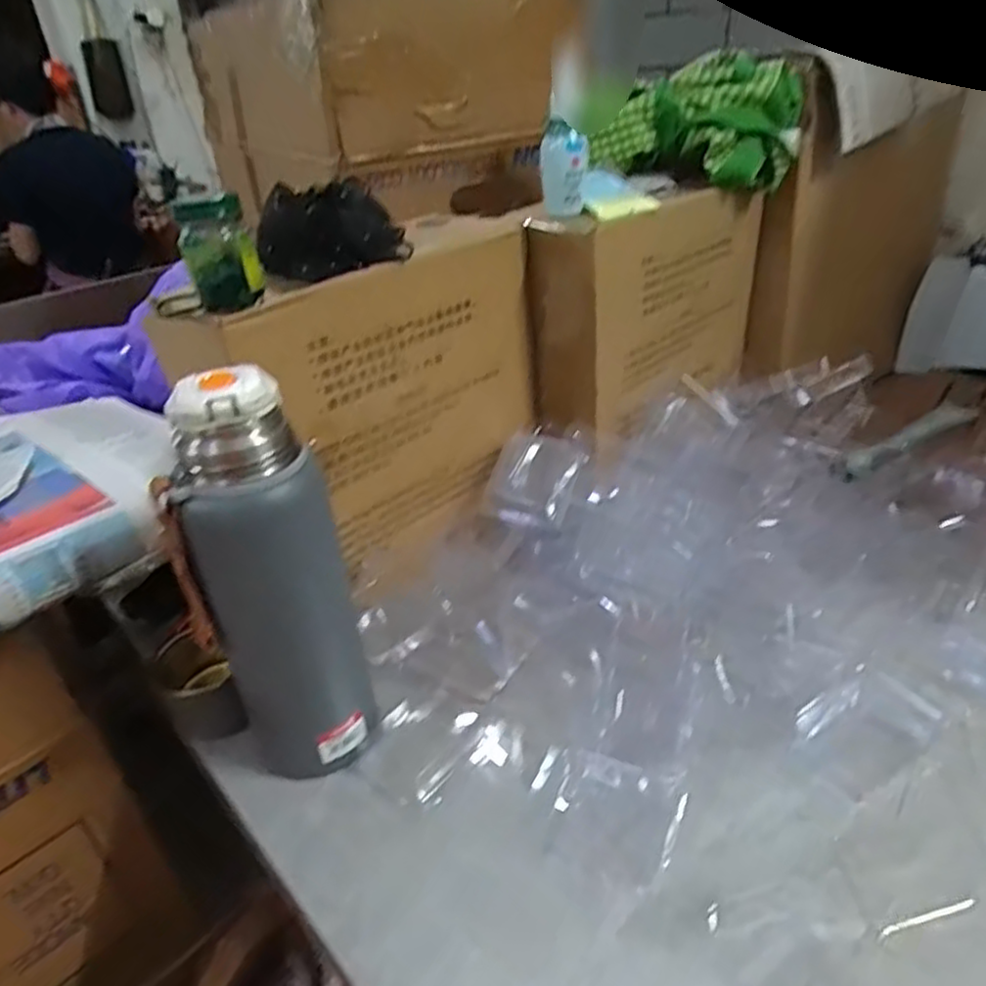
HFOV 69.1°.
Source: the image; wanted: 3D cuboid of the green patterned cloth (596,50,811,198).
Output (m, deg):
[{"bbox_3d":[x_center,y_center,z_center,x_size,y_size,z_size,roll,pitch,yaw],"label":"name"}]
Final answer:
[{"bbox_3d":[0.190,-0.345,0.672,0.185,0.094,0.094,7,33,18],"label":"green patterned cloth"}]

